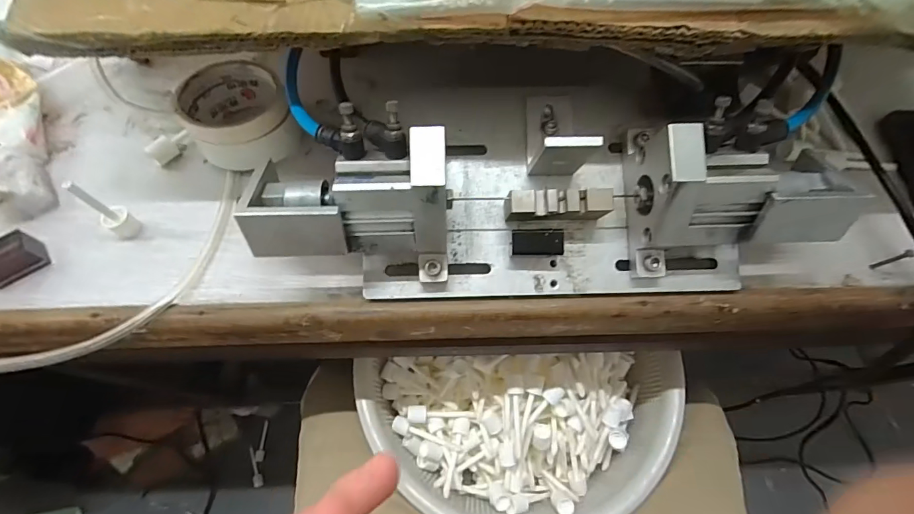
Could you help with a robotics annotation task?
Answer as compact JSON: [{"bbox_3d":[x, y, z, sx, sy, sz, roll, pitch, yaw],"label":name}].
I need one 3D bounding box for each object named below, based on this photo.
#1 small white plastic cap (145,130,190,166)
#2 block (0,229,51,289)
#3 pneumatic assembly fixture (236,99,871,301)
[{"bbox_3d":[-0.250,-0.098,0.365,0.014,0.019,0.037,37,70,14],"label":"small white plastic cap"},{"bbox_3d":[-0.338,0.002,0.316,0.039,0.023,0.025,-36,71,-16],"label":"block"},{"bbox_3d":[0.060,-0.049,0.301,0.379,0.109,0.136,-2,66,-2],"label":"pneumatic assembly fixture"}]

